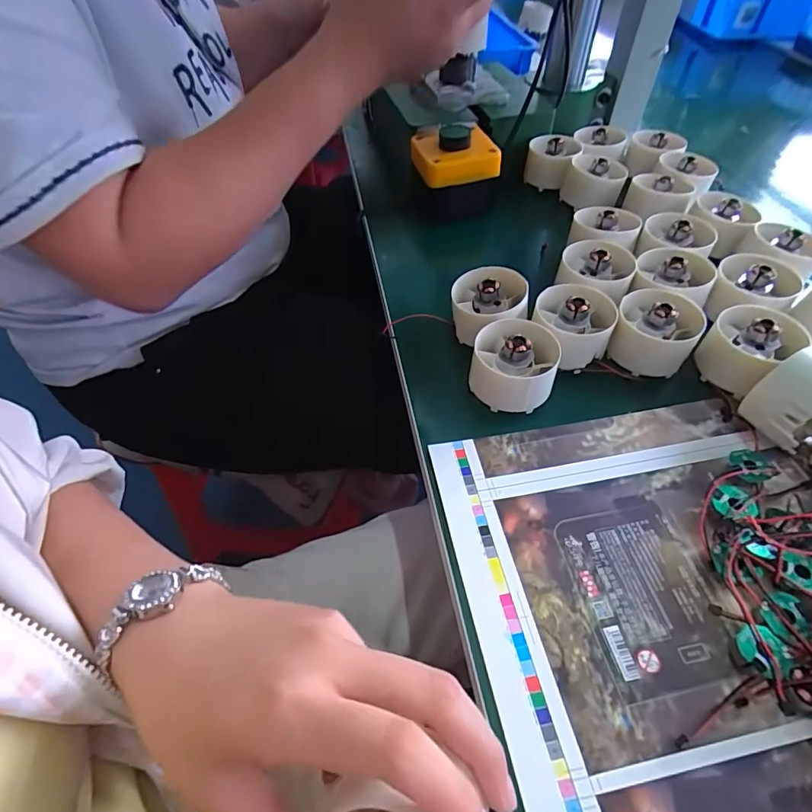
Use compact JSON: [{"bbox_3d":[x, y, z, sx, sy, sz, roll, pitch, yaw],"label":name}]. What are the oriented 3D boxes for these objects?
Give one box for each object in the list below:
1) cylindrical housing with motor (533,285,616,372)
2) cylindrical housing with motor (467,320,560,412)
[{"bbox_3d":[0.112,-0.053,0.317,0.050,0.041,0.060,19,53,16],"label":"cylindrical housing with motor"},{"bbox_3d":[0.068,-0.026,0.297,0.050,0.041,0.054,0,50,0],"label":"cylindrical housing with motor"}]

